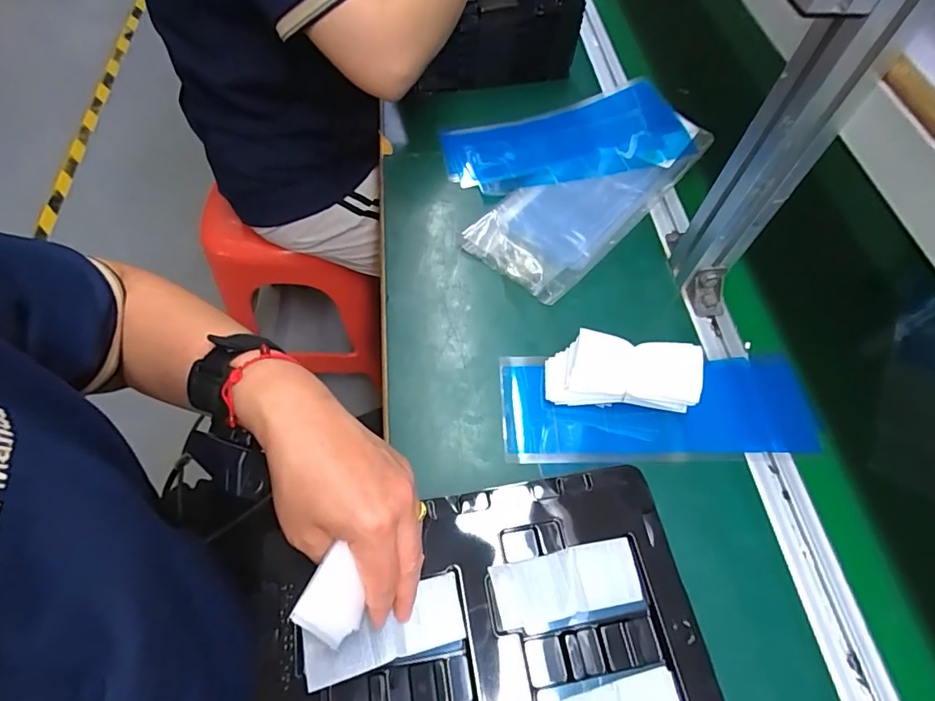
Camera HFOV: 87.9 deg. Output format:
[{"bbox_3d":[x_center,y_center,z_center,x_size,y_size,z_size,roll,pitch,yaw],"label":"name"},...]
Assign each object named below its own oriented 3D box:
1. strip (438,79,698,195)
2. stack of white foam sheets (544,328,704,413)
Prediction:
[{"bbox_3d":[0.113,-0.247,0.579,0.276,0.013,0.133,-16,62,-4],"label":"strip"},{"bbox_3d":[0.126,0.021,0.408,0.116,0.062,0.050,8,61,1],"label":"stack of white foam sheets"}]

